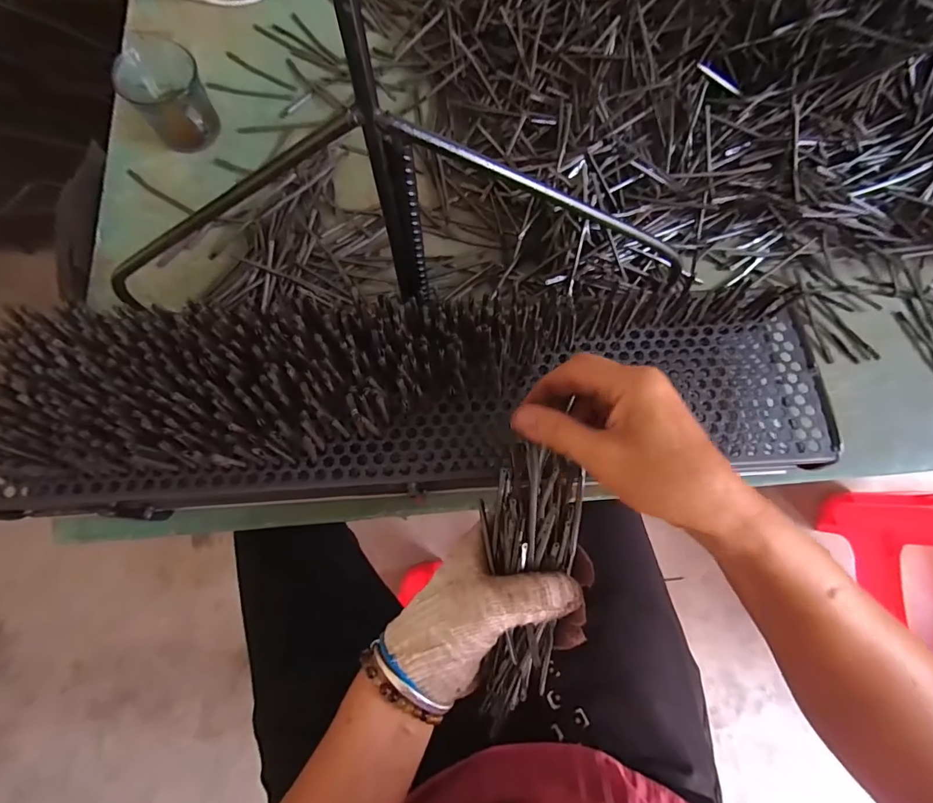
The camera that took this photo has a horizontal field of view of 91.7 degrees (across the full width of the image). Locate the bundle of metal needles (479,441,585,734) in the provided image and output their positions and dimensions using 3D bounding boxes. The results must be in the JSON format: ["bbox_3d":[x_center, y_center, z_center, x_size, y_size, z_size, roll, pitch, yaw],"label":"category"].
[{"bbox_3d":[0.038,0.109,0.278,0.061,0.036,0.157,8,78,1],"label":"bundle of metal needles"}]

